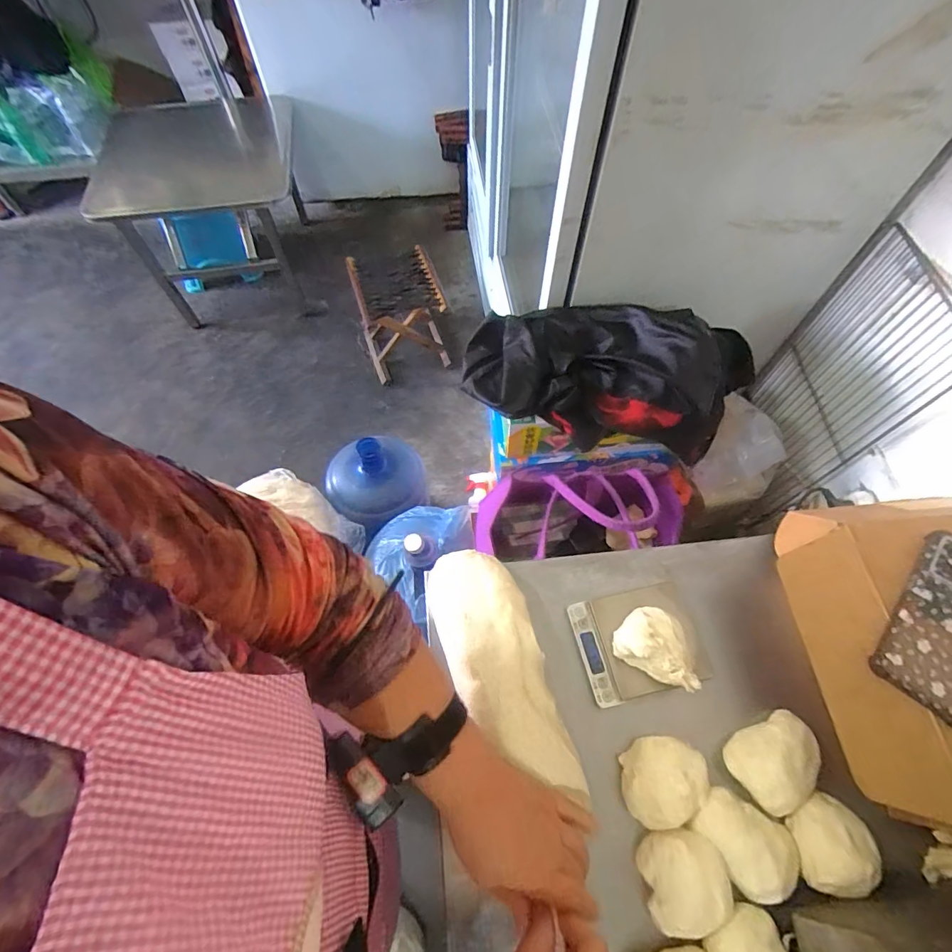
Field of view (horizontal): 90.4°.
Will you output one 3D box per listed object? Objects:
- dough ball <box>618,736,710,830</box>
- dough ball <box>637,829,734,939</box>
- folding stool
[{"bbox_3d":[0.172,0.278,0.432,0.073,0.042,0.067,0,63,0],"label":"dough ball"},{"bbox_3d":[0.177,0.341,0.397,0.068,0.038,0.068,0,63,0],"label":"dough ball"},{"bbox_3d":[-0.252,-0.538,1.583,0.273,0.305,0.227,-14,64,-7],"label":"folding stool"}]

